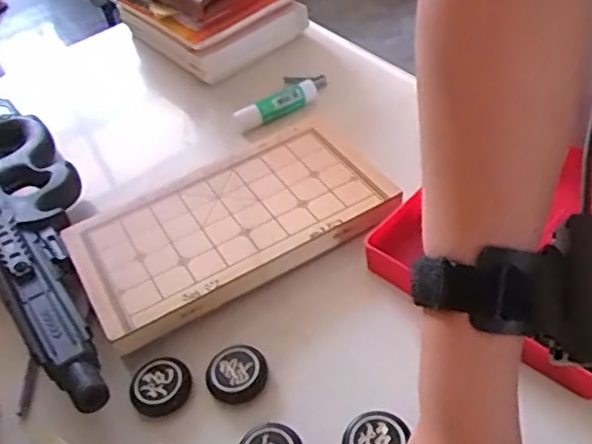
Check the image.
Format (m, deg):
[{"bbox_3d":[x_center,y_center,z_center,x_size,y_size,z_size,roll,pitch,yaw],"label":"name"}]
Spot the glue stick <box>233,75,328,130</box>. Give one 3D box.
[{"bbox_3d":[-0.012,-0.130,0.670,0.113,0.026,0.019,-32,47,-19],"label":"glue stick"}]

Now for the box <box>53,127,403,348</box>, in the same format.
[{"bbox_3d":[-0.061,0.003,0.548,0.257,0.044,0.141,-28,46,-15],"label":"box"}]

